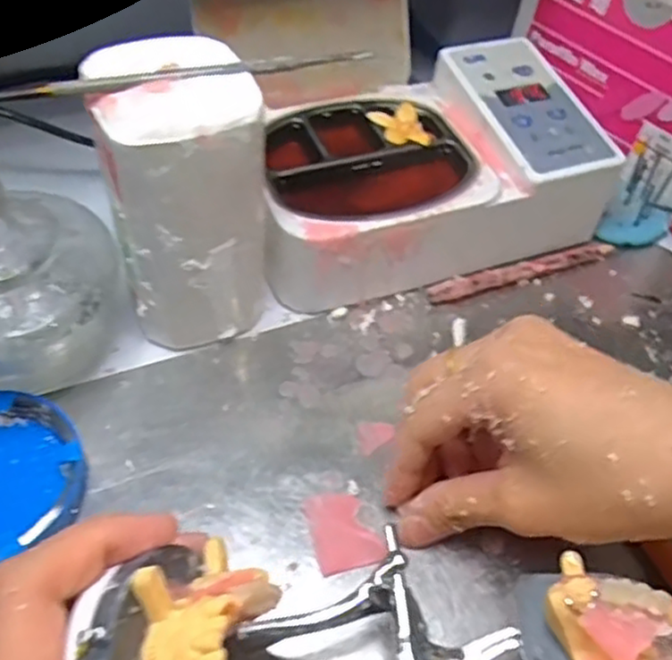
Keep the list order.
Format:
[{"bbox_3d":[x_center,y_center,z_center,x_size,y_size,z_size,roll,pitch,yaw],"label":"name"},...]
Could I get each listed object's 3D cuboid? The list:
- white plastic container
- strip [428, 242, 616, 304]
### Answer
[{"bbox_3d":[-0.063,-0.052,0.306,0.061,0.126,0.056,-9,52,-12],"label":"white plastic container"},{"bbox_3d":[0.101,-0.032,0.380,0.113,0.009,0.011,-14,54,-16],"label":"strip"}]

